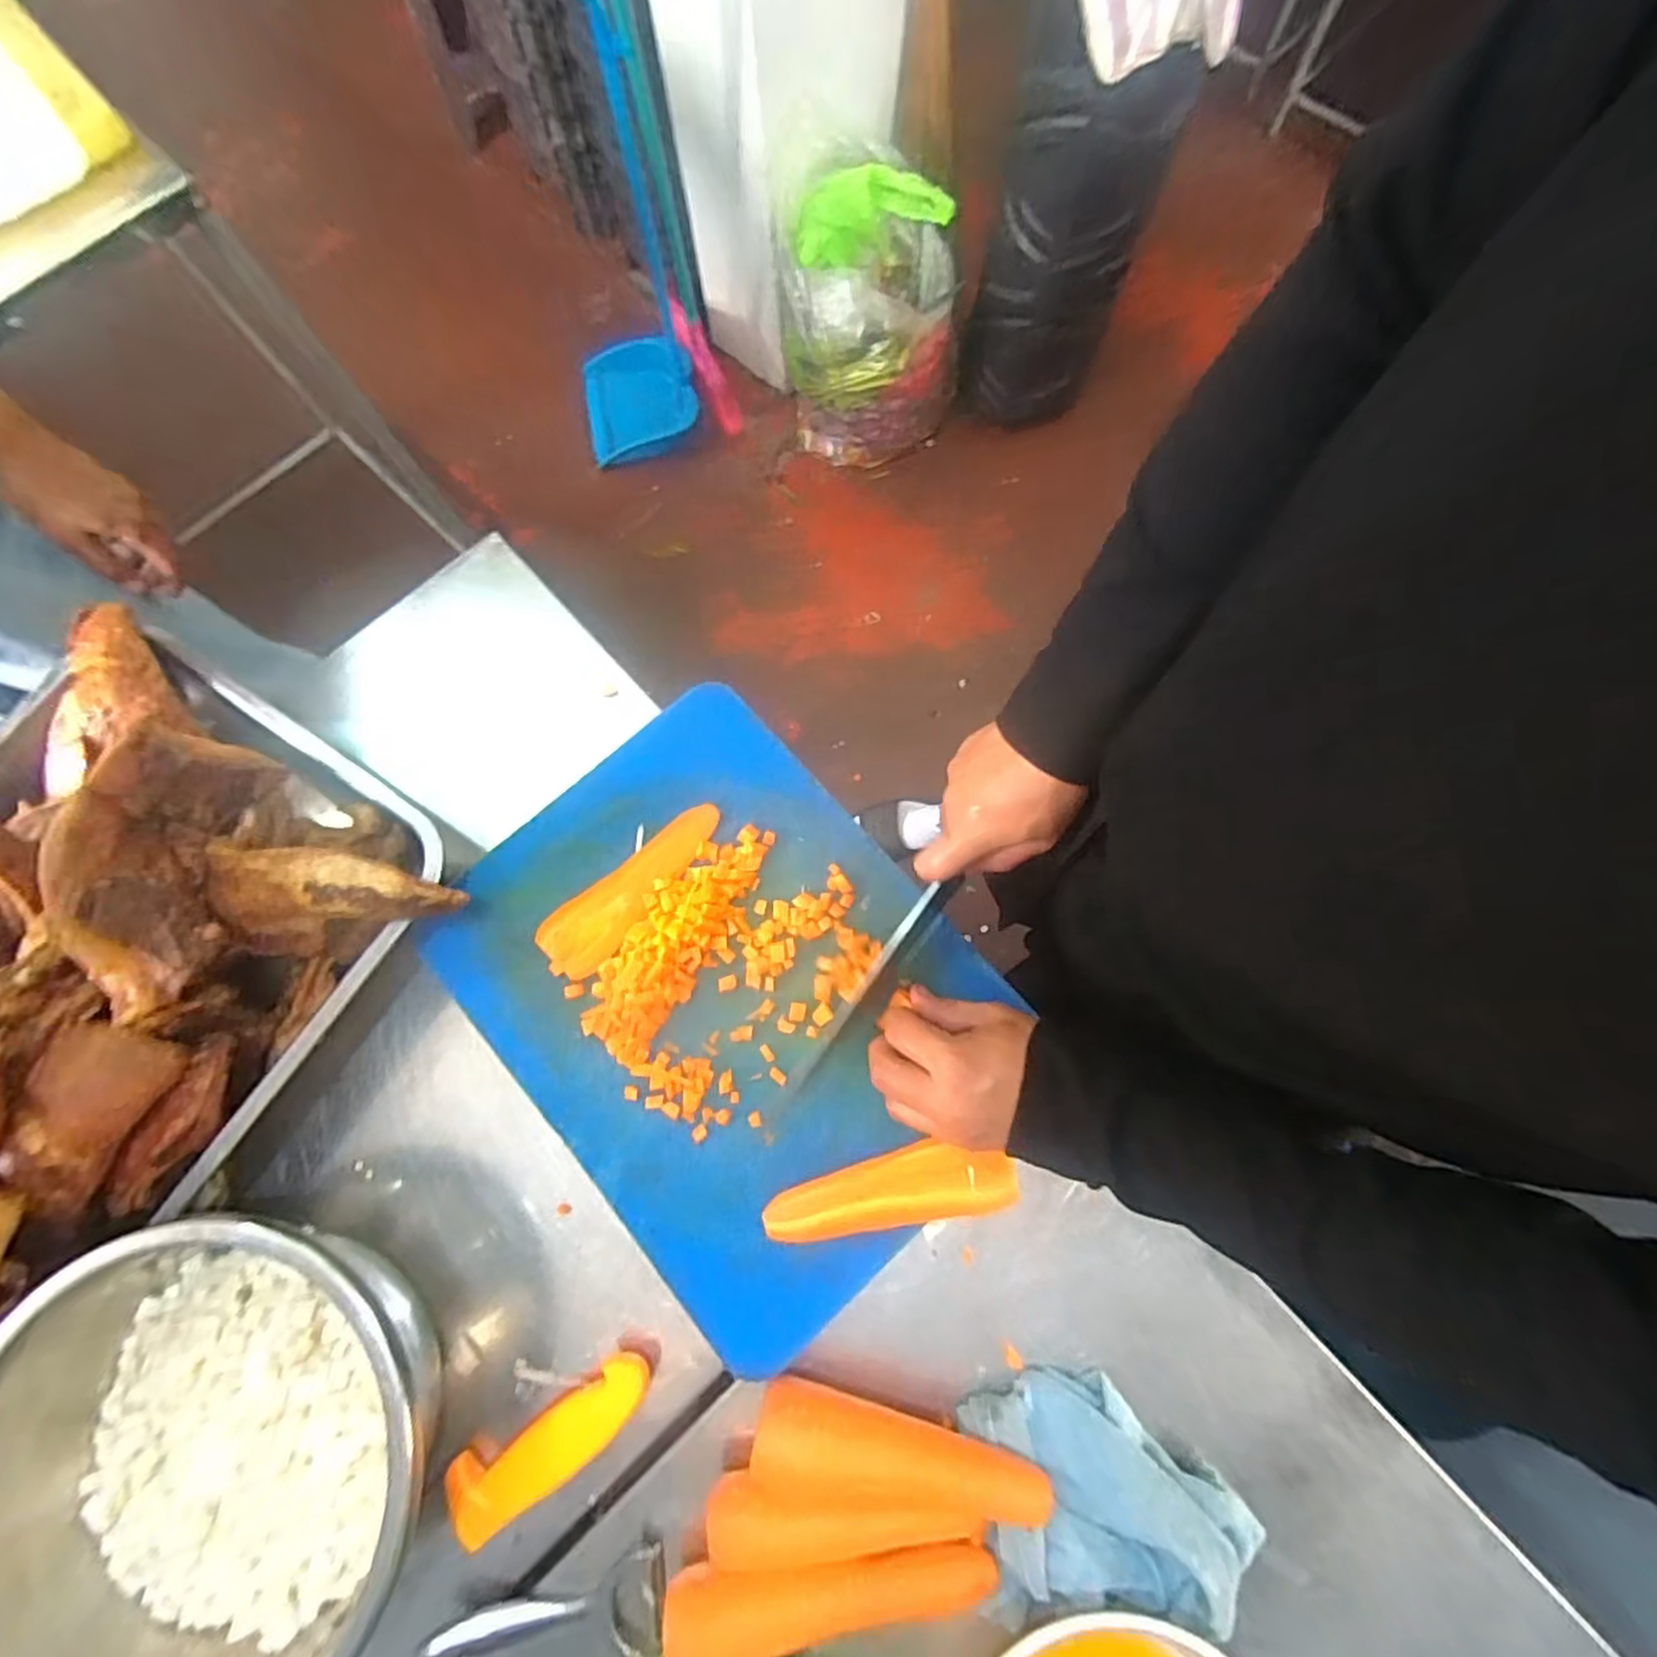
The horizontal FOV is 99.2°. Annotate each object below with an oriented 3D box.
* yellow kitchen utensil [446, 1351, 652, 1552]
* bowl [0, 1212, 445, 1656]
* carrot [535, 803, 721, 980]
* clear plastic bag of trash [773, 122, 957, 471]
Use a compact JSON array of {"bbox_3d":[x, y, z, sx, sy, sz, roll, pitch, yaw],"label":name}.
[{"bbox_3d":[-0.175,0.387,0.443,0.143,0.022,0.042,-33,77,-7],"label":"yellow kitchen utensil"},{"bbox_3d":[-0.340,0.347,0.402,0.225,0.108,0.244,-44,78,-9],"label":"bowl"},{"bbox_3d":[-0.138,0.043,0.514,0.153,0.011,0.047,-41,78,-8],"label":"carrot"},{"bbox_3d":[0.081,-0.951,1.370,0.328,0.446,0.277,1,75,2],"label":"clear plastic bag of trash"}]

